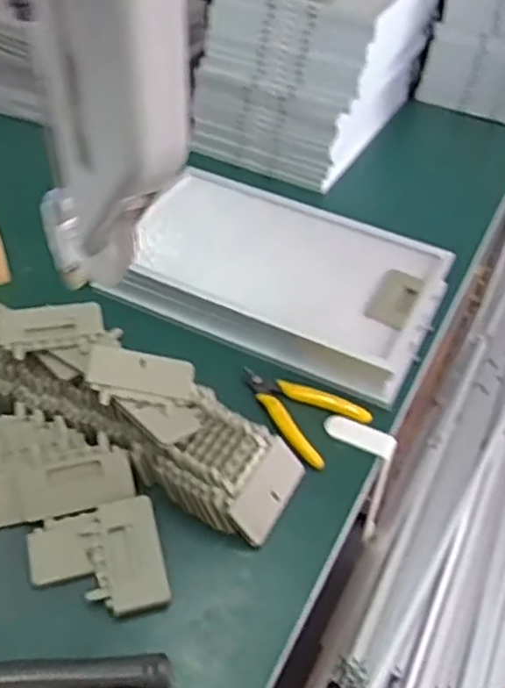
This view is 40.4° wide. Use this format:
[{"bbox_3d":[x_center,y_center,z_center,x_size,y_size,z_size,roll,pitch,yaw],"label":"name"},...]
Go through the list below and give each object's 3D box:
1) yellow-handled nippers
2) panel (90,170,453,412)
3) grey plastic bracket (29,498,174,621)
[{"bbox_3d":[0.038,0.059,0.630,0.115,0.015,0.079,31,50,26],"label":"yellow-handled nippers"},{"bbox_3d":[0.024,-0.084,0.746,0.345,0.044,0.229,20,46,15],"label":"panel"},{"bbox_3d":[-0.114,0.162,0.510,0.095,0.019,0.083,-10,45,-14],"label":"grey plastic bracket"}]

